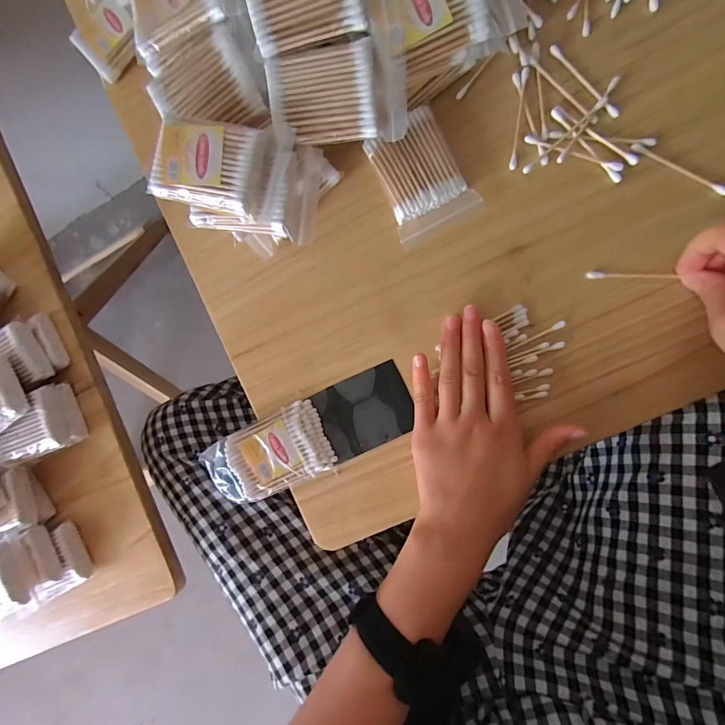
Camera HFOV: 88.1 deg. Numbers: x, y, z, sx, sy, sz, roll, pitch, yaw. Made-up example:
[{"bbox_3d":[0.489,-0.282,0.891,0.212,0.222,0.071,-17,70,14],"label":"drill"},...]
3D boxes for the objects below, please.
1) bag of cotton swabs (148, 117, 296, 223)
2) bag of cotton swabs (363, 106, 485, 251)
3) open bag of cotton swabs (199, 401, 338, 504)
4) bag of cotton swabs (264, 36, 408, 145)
[{"bbox_3d":[-0.094,-0.135,0.252,0.085,0.019,0.062,16,93,10],"label":"bag of cotton swabs"},{"bbox_3d":[0.043,-0.142,0.289,0.062,0.012,0.087,-28,88,9],"label":"bag of cotton swabs"},{"bbox_3d":[-0.080,0.079,0.319,0.103,0.018,0.061,-25,88,9],"label":"open bag of cotton swabs"},{"bbox_3d":[-0.016,-0.176,0.251,0.090,0.023,0.054,-2,90,10],"label":"bag of cotton swabs"}]

